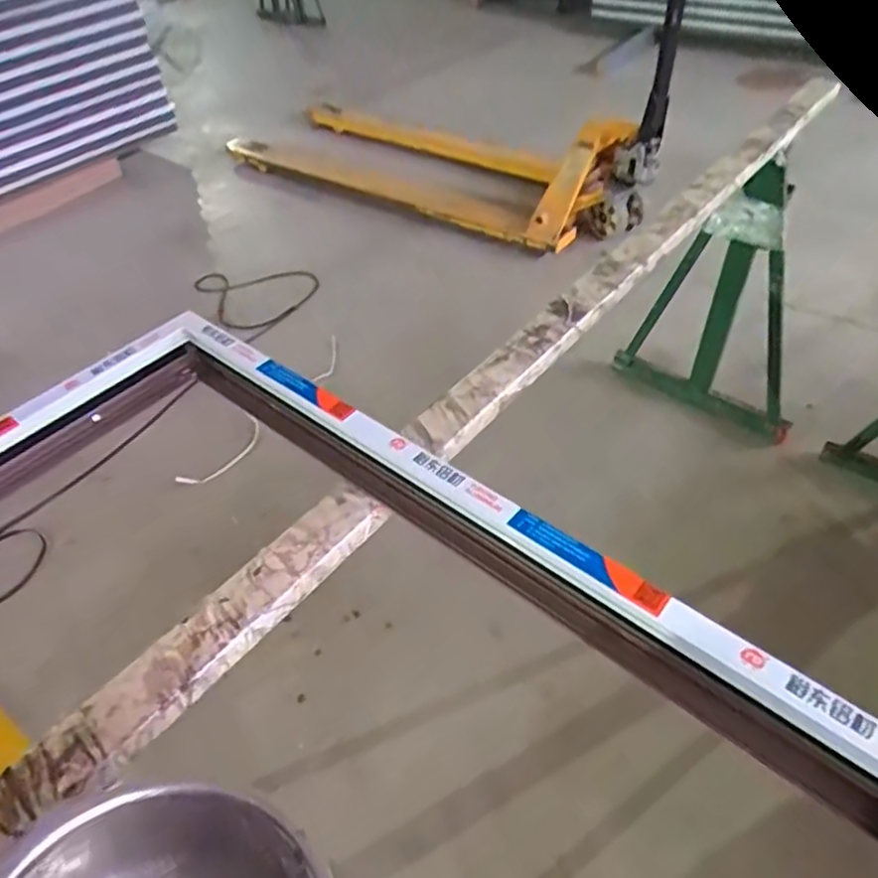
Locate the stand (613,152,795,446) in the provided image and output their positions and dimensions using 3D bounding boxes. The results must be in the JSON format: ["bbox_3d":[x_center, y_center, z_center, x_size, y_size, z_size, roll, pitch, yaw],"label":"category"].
[{"bbox_3d":[0.741,-0.342,1.671,0.488,0.690,0.091,31,55,28],"label":"stand"}]

